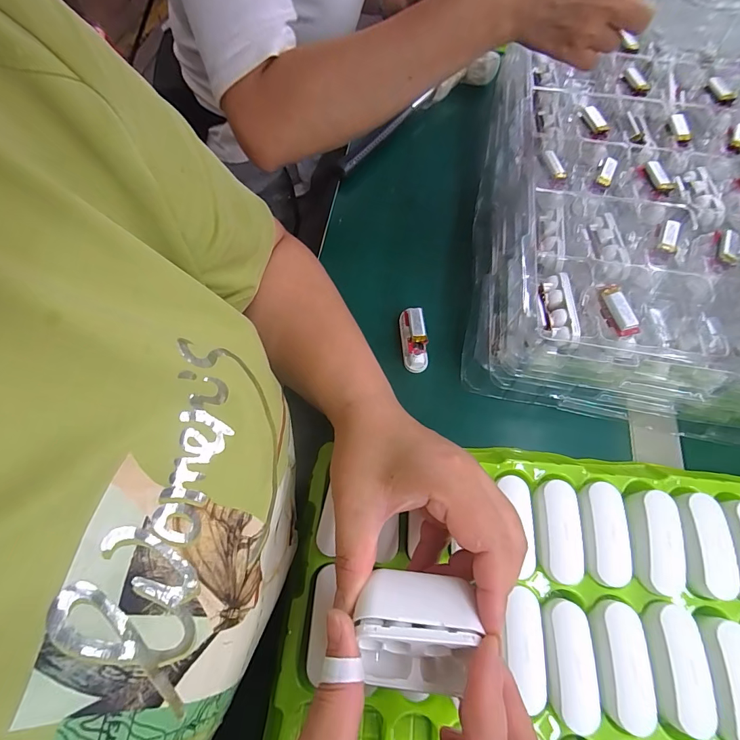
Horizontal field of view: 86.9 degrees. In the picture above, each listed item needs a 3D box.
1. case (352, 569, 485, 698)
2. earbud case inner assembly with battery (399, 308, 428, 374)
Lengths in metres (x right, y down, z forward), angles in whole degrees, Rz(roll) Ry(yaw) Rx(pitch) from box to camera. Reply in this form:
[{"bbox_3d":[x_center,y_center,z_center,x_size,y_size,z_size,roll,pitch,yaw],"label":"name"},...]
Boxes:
[{"bbox_3d":[0.023,0.134,0.200,0.057,0.030,0.051,6,66,3],"label":"case"},{"bbox_3d":[0.039,-0.029,0.354,0.020,0.028,0.057,-4,66,-1],"label":"earbud case inner assembly with battery"}]

